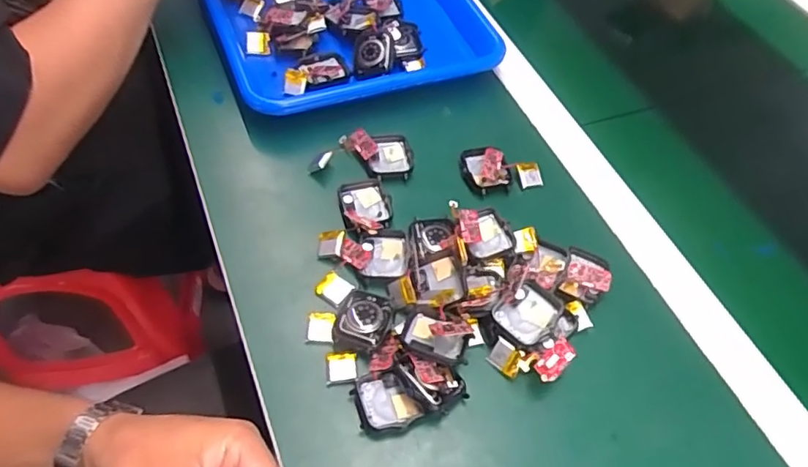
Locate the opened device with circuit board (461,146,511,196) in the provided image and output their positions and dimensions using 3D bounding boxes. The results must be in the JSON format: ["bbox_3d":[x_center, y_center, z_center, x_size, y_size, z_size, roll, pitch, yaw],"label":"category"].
[{"bbox_3d":[0.069,-0.054,0.481,0.040,0.014,0.042,1,55,-6],"label":"opened device with circuit board"}]

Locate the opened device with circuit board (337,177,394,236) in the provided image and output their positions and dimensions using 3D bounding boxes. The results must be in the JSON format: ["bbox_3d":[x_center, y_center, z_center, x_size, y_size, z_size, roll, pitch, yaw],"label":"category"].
[{"bbox_3d":[-0.029,-0.021,0.448,0.041,0.014,0.052,-11,58,-14],"label":"opened device with circuit board"}]

